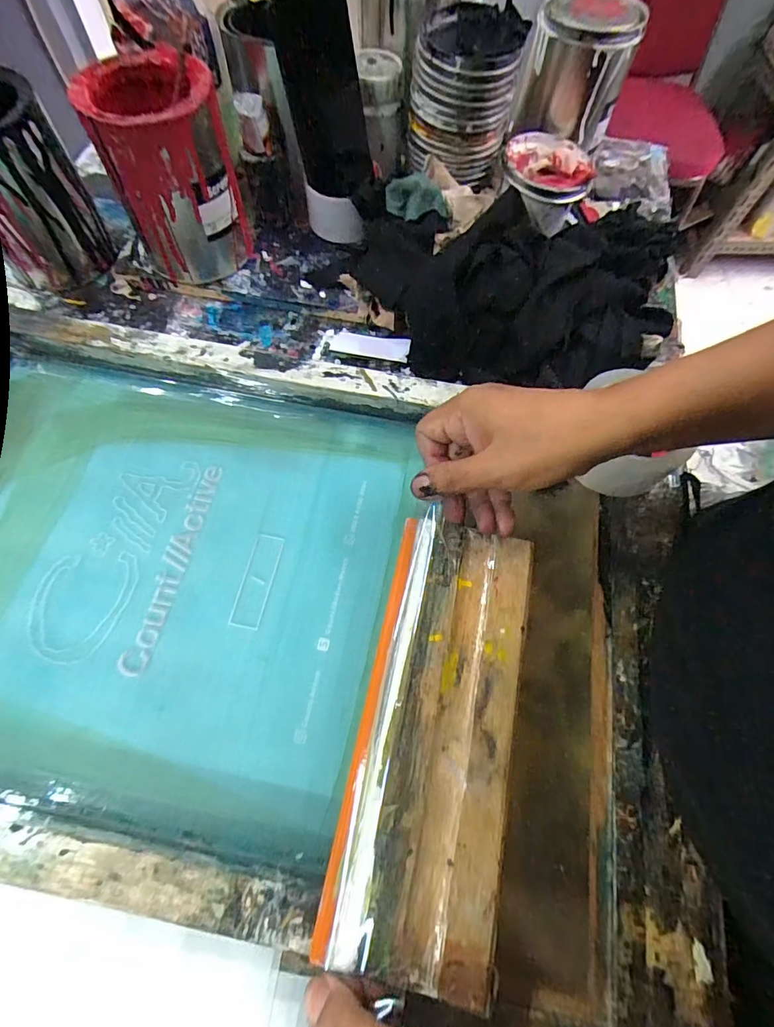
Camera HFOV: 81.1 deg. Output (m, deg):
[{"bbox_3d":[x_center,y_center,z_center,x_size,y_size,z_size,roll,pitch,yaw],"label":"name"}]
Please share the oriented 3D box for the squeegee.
[{"bbox_3d":[0.033,0.130,0.291,0.093,0.019,0.256,12,67,3],"label":"squeegee"}]

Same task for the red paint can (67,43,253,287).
[{"bbox_3d":[-0.200,-0.316,0.435,0.107,0.159,0.114,-19,68,-10],"label":"red paint can"}]

